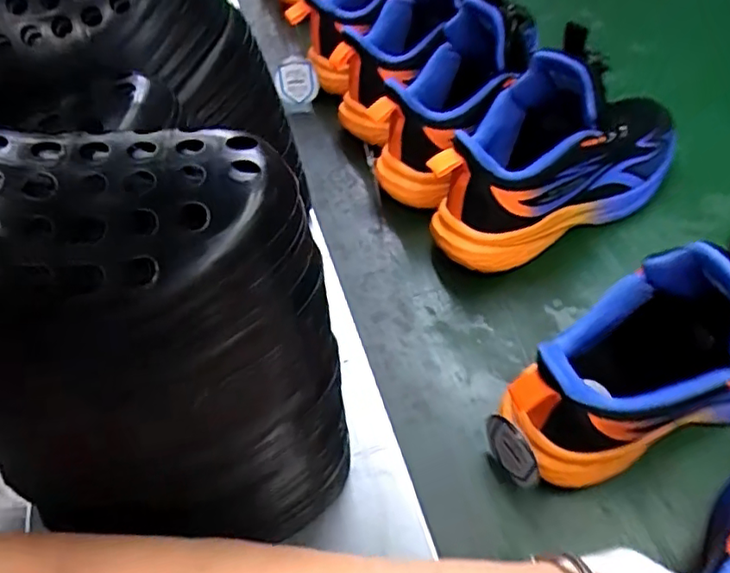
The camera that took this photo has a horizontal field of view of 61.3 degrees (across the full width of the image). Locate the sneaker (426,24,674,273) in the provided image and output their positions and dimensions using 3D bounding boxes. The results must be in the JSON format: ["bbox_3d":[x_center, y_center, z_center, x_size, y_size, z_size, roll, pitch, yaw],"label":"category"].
[{"bbox_3d":[0.159,-0.106,0.487,0.238,0.152,0.086,-26,54,-12],"label":"sneaker"}]

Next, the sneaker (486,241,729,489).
[{"bbox_3d":[0.192,0.035,0.365,0.234,0.154,0.078,-22,53,-9],"label":"sneaker"}]

